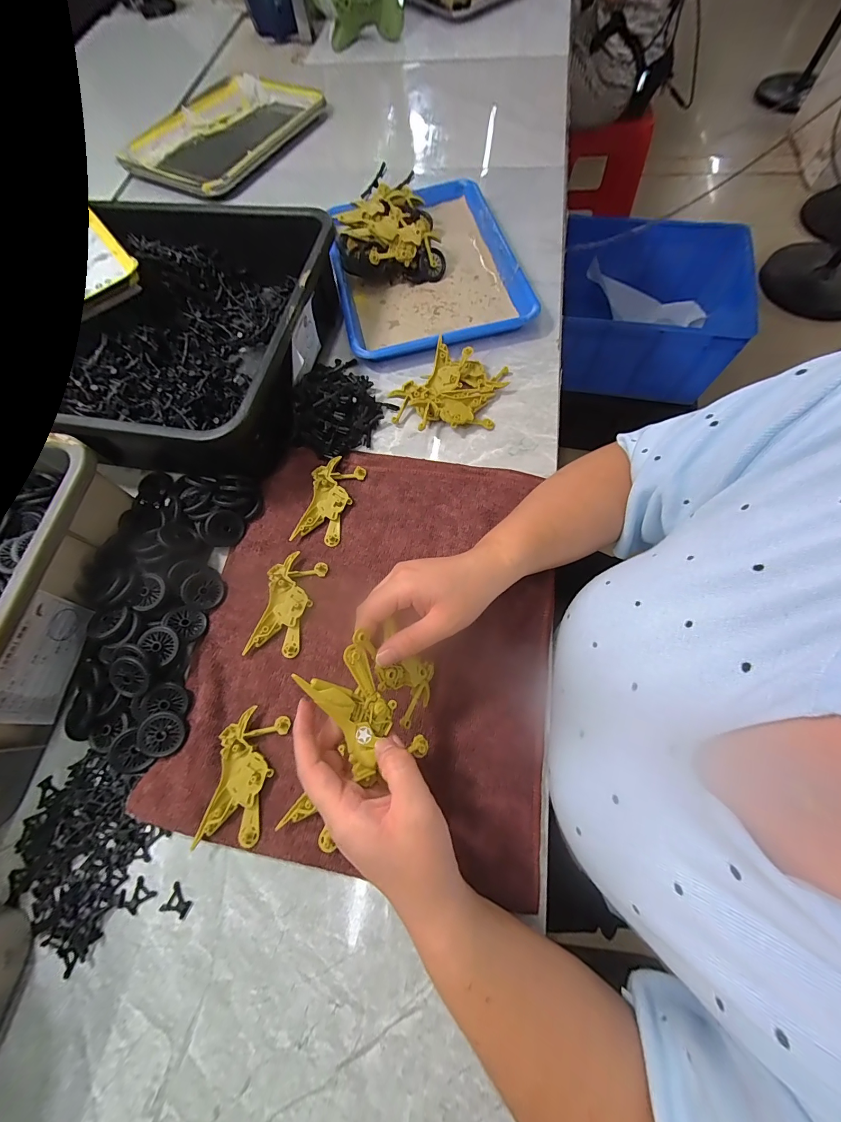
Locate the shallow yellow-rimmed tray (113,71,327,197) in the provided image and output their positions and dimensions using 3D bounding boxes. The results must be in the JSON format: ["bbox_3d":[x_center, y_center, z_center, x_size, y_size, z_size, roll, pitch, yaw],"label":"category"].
[{"bbox_3d":[-0.370,-0.819,0.711,0.294,0.026,0.356,28,73,14],"label":"shallow yellow-rimmed tray"}]

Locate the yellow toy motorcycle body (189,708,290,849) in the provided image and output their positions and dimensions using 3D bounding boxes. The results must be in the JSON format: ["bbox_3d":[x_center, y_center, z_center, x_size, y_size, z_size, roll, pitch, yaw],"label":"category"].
[{"bbox_3d":[-0.150,0.181,0.319,0.051,0.011,0.098,9,70,7],"label":"yellow toy motorcycle body"}]

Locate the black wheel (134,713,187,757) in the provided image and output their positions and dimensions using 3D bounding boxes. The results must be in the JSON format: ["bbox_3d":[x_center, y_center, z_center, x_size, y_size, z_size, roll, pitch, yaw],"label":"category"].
[{"bbox_3d":[-0.229,0.154,0.332,0.039,0.005,0.036,17,76,-5],"label":"black wheel"}]

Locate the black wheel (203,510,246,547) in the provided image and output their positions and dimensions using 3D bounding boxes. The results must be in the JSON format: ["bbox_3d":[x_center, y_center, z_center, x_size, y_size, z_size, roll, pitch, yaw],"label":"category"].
[{"bbox_3d":[-0.209,-0.034,0.397,0.041,0.037,0.010,-48,32,-9],"label":"black wheel"}]

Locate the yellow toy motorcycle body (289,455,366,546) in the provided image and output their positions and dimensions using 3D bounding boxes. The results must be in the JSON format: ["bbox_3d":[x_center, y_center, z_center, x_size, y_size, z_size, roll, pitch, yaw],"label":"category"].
[{"bbox_3d":[-0.100,-0.067,0.412,0.050,0.012,0.100,15,70,9],"label":"yellow toy motorcycle body"}]

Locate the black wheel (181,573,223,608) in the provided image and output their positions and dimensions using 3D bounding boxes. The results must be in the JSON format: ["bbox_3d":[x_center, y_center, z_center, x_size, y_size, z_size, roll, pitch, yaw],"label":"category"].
[{"bbox_3d":[-0.218,0.030,0.376,0.037,0.008,0.035,30,74,-21],"label":"black wheel"}]

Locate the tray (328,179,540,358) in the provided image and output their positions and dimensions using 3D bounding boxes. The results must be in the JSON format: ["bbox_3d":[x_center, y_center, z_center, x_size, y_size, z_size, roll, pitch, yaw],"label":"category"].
[{"bbox_3d":[-0.002,-0.435,0.544,0.248,0.034,0.337,-14,68,-1],"label":"tray"}]

